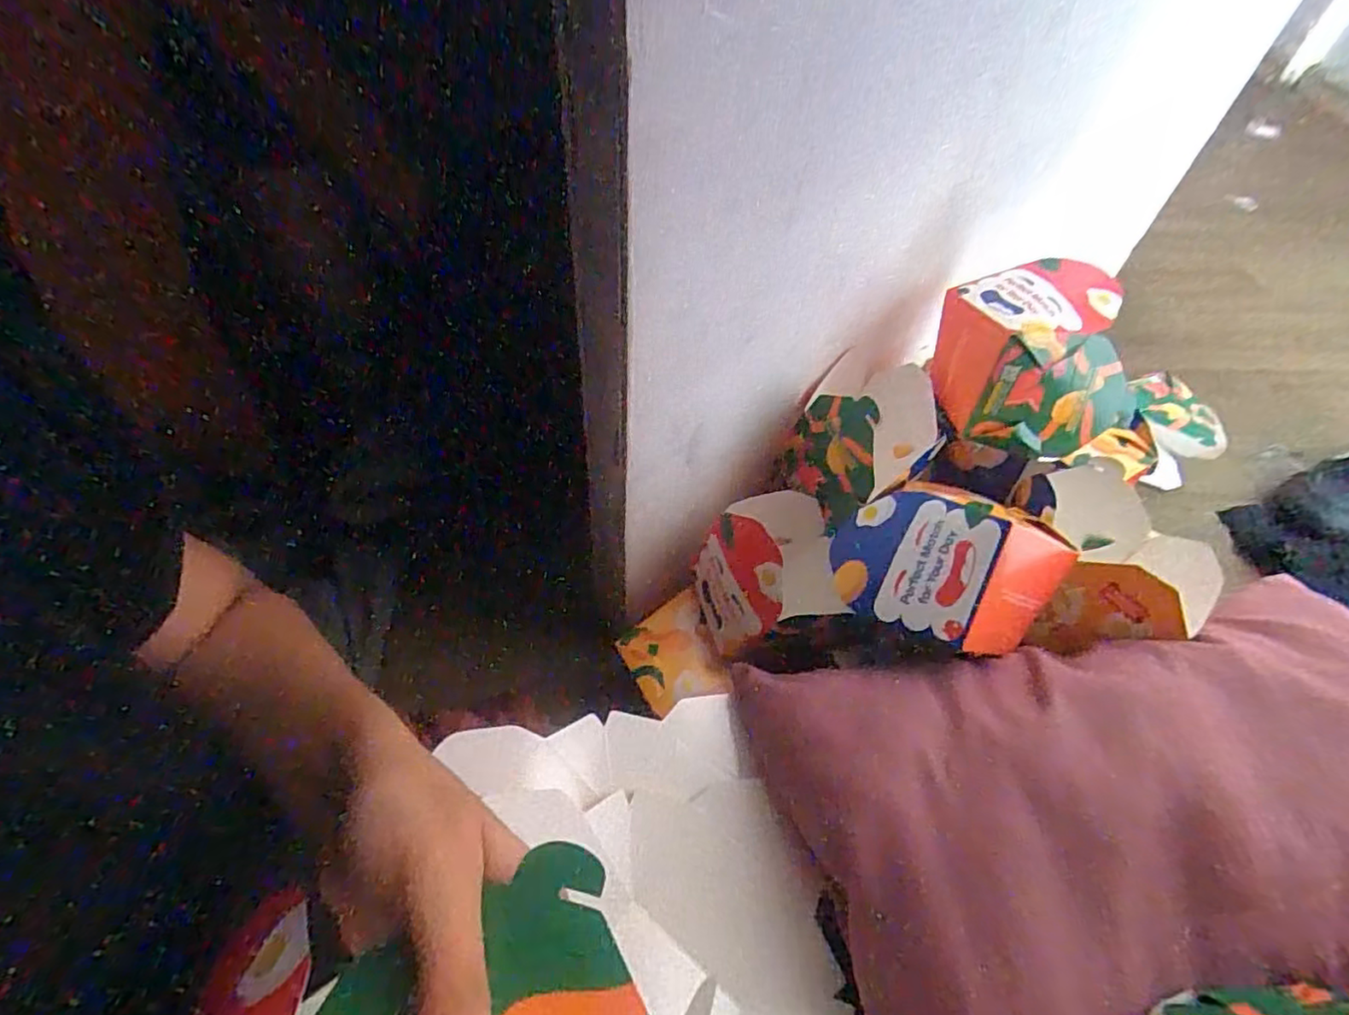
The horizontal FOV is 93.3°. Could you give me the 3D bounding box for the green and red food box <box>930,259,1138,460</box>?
[{"bbox_3d":[0.286,-0.119,0.503,0.136,0.093,0.122,-6,53,-10],"label":"green and red food box"}]

